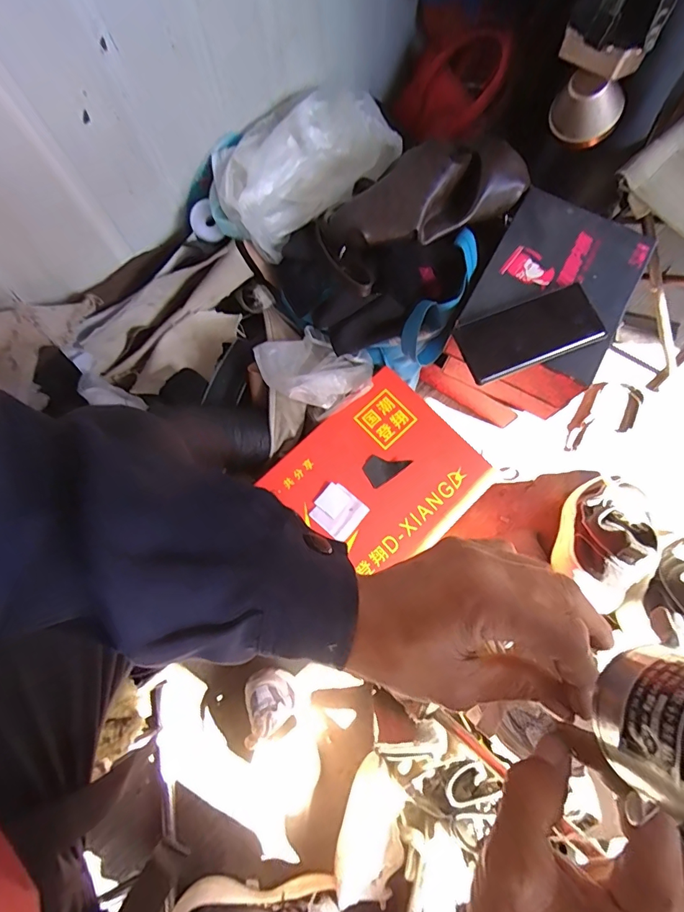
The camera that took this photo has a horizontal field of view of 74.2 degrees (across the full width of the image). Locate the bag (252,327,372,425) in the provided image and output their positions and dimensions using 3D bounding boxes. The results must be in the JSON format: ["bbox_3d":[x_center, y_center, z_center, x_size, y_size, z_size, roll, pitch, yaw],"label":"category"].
[{"bbox_3d":[-0.032,-0.120,0.623,0.144,0.071,0.113,-28,78,-5],"label":"bag"}]

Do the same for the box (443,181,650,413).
[{"bbox_3d":[0.265,-0.204,0.586,0.172,0.079,0.231,28,79,8],"label":"box"}]

